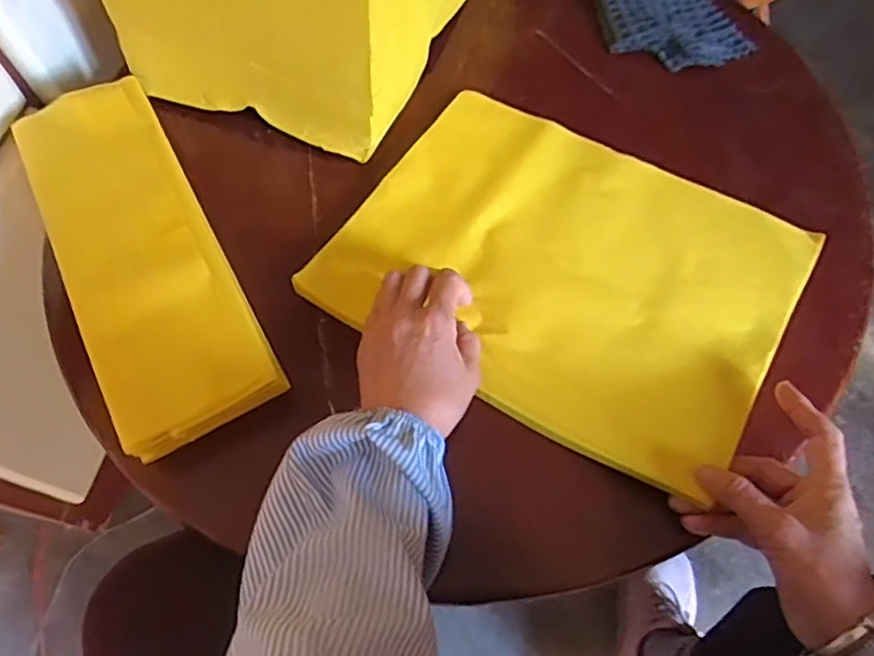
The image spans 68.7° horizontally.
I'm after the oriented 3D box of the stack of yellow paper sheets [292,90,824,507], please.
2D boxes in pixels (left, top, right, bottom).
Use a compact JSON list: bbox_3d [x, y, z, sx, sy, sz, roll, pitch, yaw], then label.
[{"bbox_3d":[0.104,-0.053,0.534,0.343,0.022,0.269,29,68,14],"label":"stack of yellow paper sheets"}]

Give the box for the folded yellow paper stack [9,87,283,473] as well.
[{"bbox_3d":[-0.250,-0.074,0.526,0.118,0.032,0.353,-27,67,-12],"label":"folded yellow paper stack"}]

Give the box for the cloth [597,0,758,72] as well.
[{"bbox_3d":[0.243,-0.317,0.651,0.143,0.020,0.111,-1,64,0],"label":"cloth"}]

